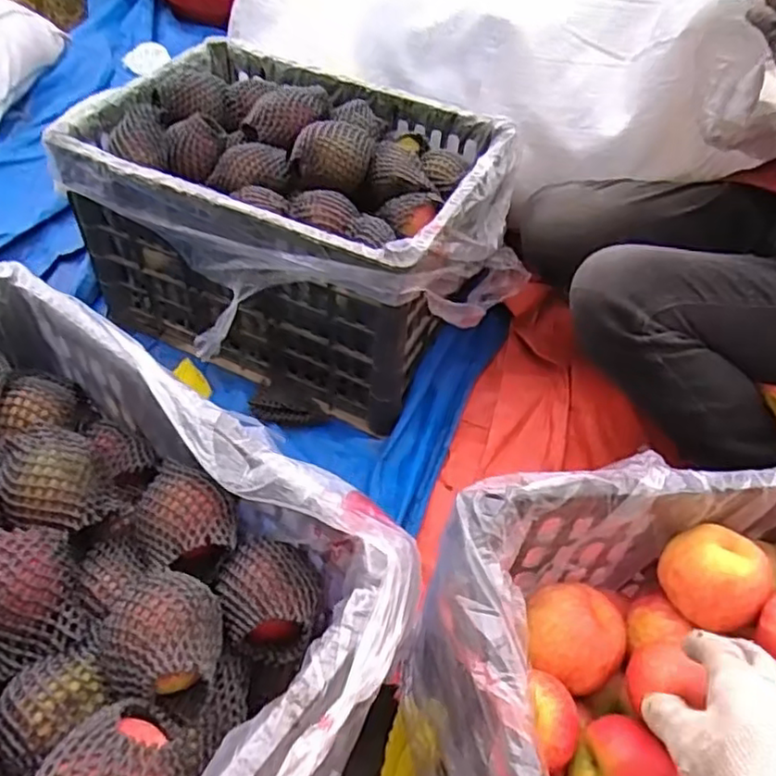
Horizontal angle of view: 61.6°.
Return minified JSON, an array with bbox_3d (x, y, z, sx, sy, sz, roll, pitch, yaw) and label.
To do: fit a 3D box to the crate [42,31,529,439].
[{"bbox_3d":[-0.116,-0.201,0.887,0.524,0.297,0.390,20,51,15],"label":"crate"}]

